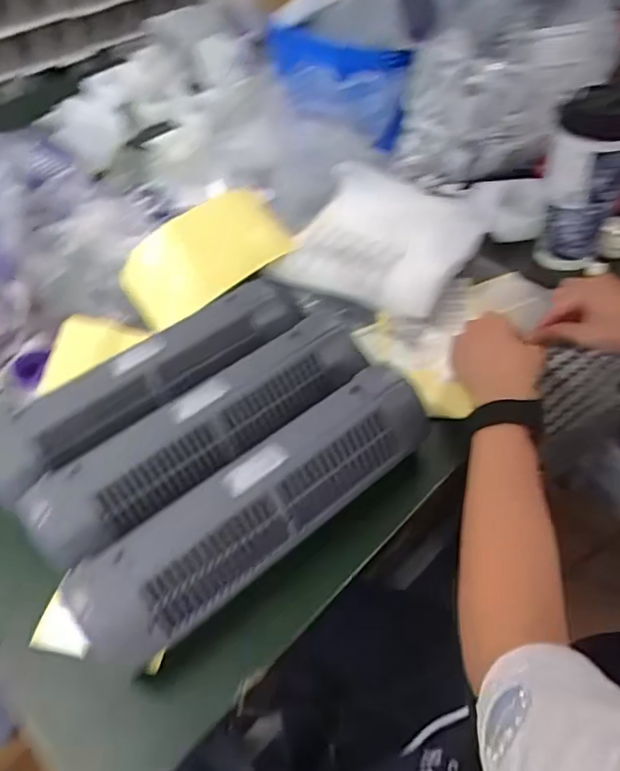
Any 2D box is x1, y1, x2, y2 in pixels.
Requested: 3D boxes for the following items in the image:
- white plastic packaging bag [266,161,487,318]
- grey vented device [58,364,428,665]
[{"bbox_3d":[0.096,-0.190,0.716,0.210,0.031,0.244,21,57,22],"label":"white plastic packaging bag"},{"bbox_3d":[-0.035,0.083,0.443,0.306,0.056,0.077,-34,53,-22],"label":"grey vented device"}]

